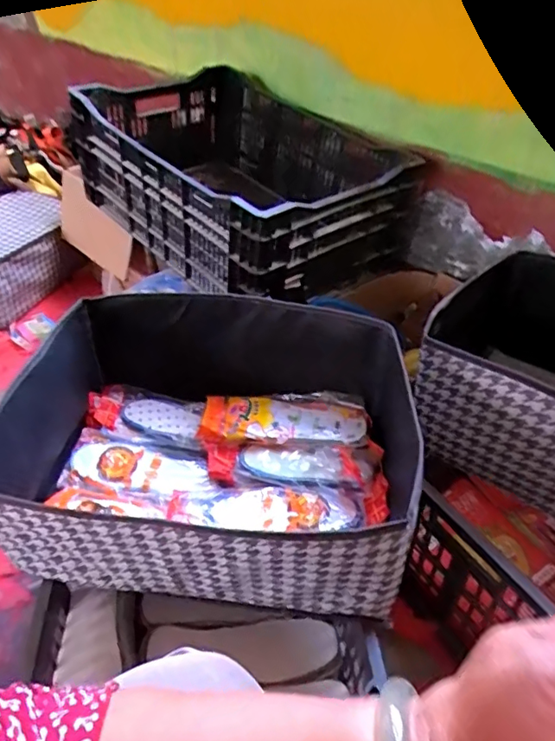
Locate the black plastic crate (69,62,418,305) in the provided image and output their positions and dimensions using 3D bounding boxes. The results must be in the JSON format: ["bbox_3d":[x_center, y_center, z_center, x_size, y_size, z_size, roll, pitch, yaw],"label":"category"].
[{"bbox_3d":[-0.078,-0.379,1.071,0.425,0.260,0.583,-30,48,-31],"label":"black plastic crate"}]

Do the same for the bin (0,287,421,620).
[{"bbox_3d":[-0.074,0.076,0.619,0.421,0.171,0.351,4,40,5],"label":"bin"}]

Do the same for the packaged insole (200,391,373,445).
[{"bbox_3d":[0.010,0.061,0.719,0.217,0.031,0.090,5,40,6],"label":"packaged insole"}]

